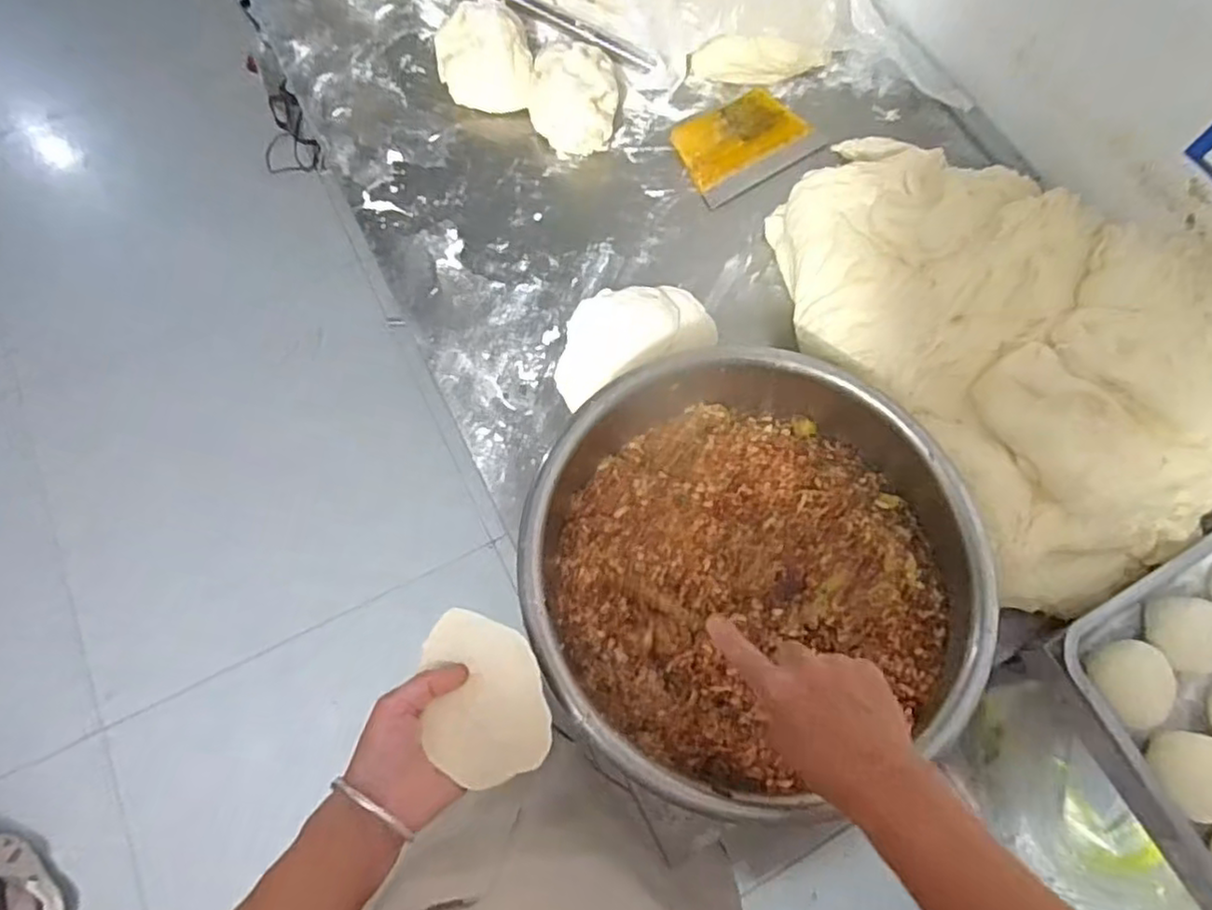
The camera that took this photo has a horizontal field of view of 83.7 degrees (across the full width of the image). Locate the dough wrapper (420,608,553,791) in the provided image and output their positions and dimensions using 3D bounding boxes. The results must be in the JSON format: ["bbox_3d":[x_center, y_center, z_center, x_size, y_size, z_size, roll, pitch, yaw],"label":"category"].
[{"bbox_3d":[-0.089,0.172,0.492,0.084,0.019,0.119,-13,70,-7],"label":"dough wrapper"}]

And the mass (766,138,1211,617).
[{"bbox_3d":[0.430,-0.157,0.720,0.414,0.110,0.552,-31,73,-13],"label":"mass"}]

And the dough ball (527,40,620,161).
[{"bbox_3d":[-0.041,-0.463,0.875,0.112,0.060,0.142,7,68,0],"label":"dough ball"}]

